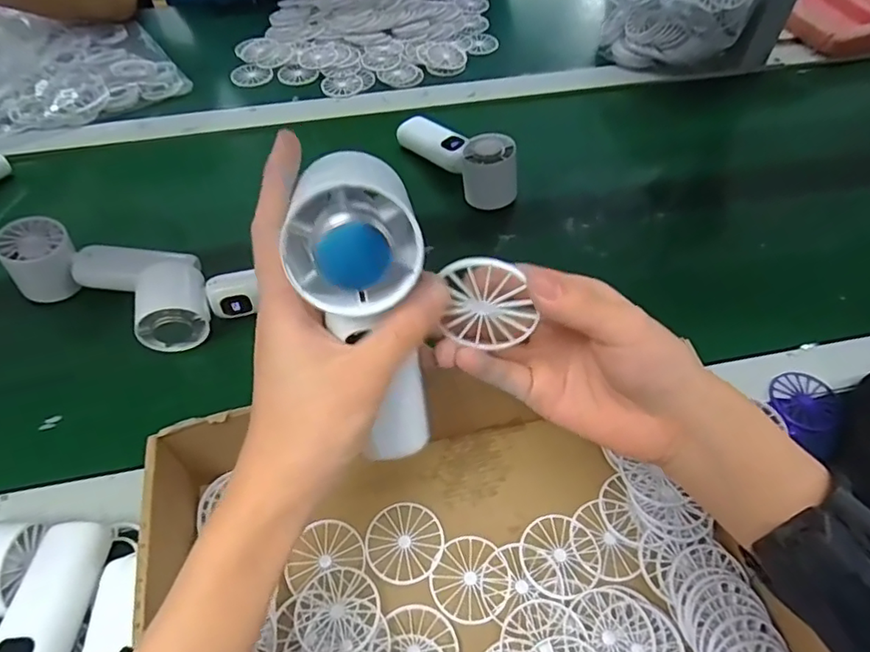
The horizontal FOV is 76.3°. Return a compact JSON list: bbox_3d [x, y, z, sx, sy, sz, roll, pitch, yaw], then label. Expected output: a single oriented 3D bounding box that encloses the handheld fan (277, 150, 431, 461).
[{"bbox_3d":[-0.028,0.001,0.260,0.052,0.148,0.053,-19,37,-12],"label":"handheld fan"}]

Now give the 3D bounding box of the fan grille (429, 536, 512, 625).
[{"bbox_3d":[0.022,0.158,0.348,0.048,0.004,0.049,-20,57,-13],"label":"fan grille"}]

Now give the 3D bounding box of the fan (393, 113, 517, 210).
[{"bbox_3d":[0.022,-0.183,0.578,0.047,0.065,0.154,-32,61,-20],"label":"fan"}]

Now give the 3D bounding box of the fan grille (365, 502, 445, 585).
[{"bbox_3d":[-0.020,0.140,0.361,0.048,0.004,0.048,-20,57,-13],"label":"fan grille"}]

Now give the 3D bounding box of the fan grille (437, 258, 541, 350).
[{"bbox_3d":[0.023,-0.009,0.249,0.040,0.050,0.006,9,45,10],"label":"fan grille"}]

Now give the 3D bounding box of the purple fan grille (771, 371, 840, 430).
[{"bbox_3d":[0.282,0.056,0.423,0.044,0.006,0.052,11,48,23],"label":"purple fan grille"}]

